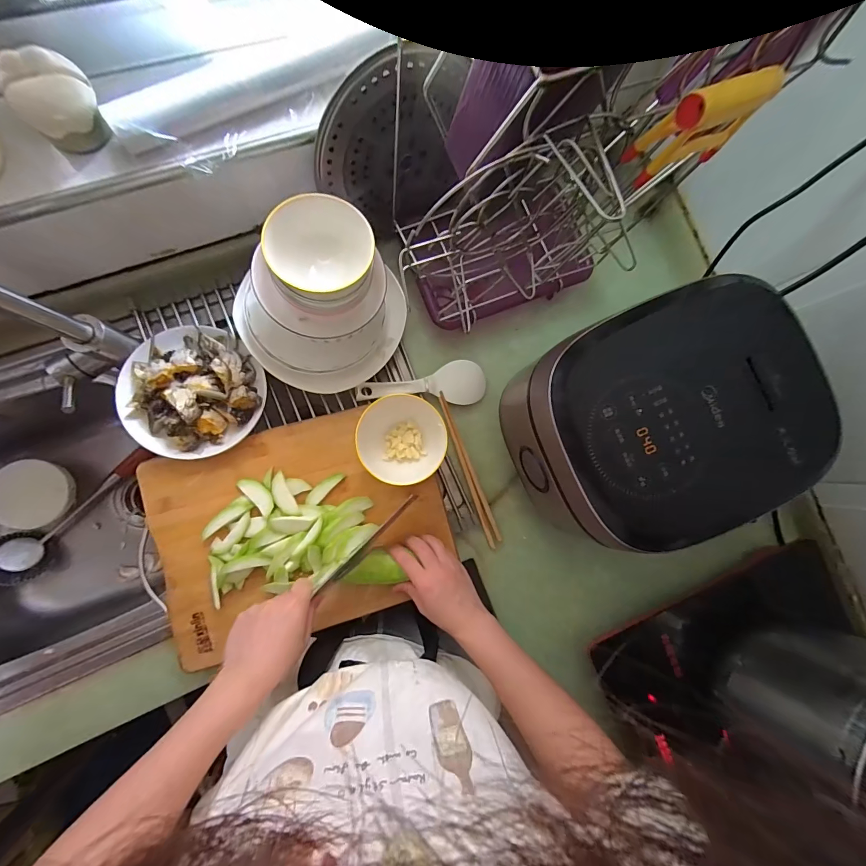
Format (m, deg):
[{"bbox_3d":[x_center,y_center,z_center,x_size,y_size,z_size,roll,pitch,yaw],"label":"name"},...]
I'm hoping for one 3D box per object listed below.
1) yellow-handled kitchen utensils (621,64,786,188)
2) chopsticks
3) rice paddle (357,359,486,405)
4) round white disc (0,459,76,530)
[{"bbox_3d":[0.188,-0.216,0.257,0.094,0.068,0.028,-32,90,-9],"label":"yellow-handled kitchen utensils"},{"bbox_3d":[0.052,0.056,0.558,0.022,0.017,0.236,-21,88,-9],"label":"chopsticks"},{"bbox_3d":[-0.014,-0.074,0.558,0.191,0.024,0.064,-4,86,-8],"label":"rice paddle"},{"bbox_3d":[-0.675,0.103,0.630,0.096,0.029,0.110,27,82,-17],"label":"round white disc"}]

